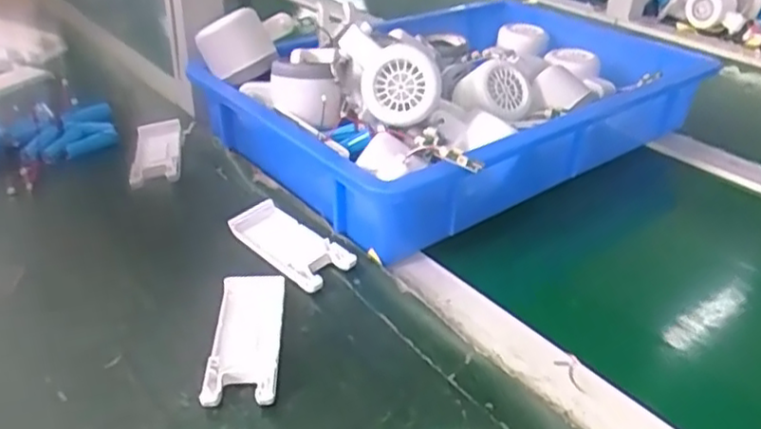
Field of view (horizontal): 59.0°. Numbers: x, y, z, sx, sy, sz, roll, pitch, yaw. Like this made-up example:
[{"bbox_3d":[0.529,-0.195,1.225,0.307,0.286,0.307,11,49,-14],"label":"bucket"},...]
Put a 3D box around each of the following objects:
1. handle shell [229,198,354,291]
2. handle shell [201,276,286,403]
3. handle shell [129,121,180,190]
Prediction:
[{"bbox_3d":[-0.067,0.020,0.483,0.041,0.017,0.102,-23,40,-33],"label":"handle shell"},{"bbox_3d":[-0.082,0.075,0.412,0.039,0.011,0.103,-1,32,-3],"label":"handle shell"},{"bbox_3d":[-0.197,-0.054,0.592,0.041,0.023,0.078,-7,33,-12],"label":"handle shell"}]

